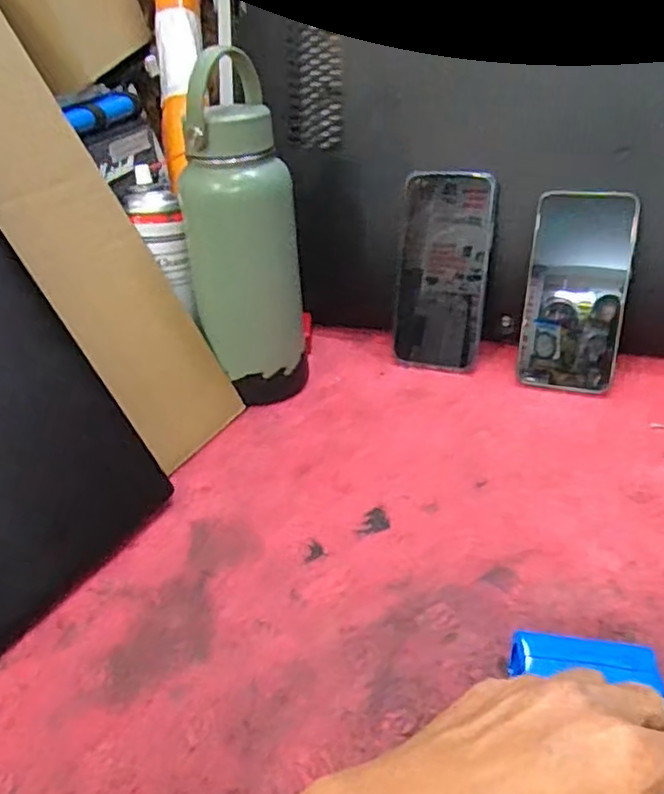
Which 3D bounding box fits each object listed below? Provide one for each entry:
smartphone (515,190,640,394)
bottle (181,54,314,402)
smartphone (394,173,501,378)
[{"bbox_3d":[0.200,-0.086,0.558,0.077,0.158,0.016,9,7,24],"label":"smartphone"},{"bbox_3d":[-0.072,-0.119,0.549,0.089,0.258,0.072,-9,31,-3],"label":"bottle"},{"bbox_3d":[0.098,-0.110,0.602,0.076,0.170,0.011,7,16,10],"label":"smartphone"}]

